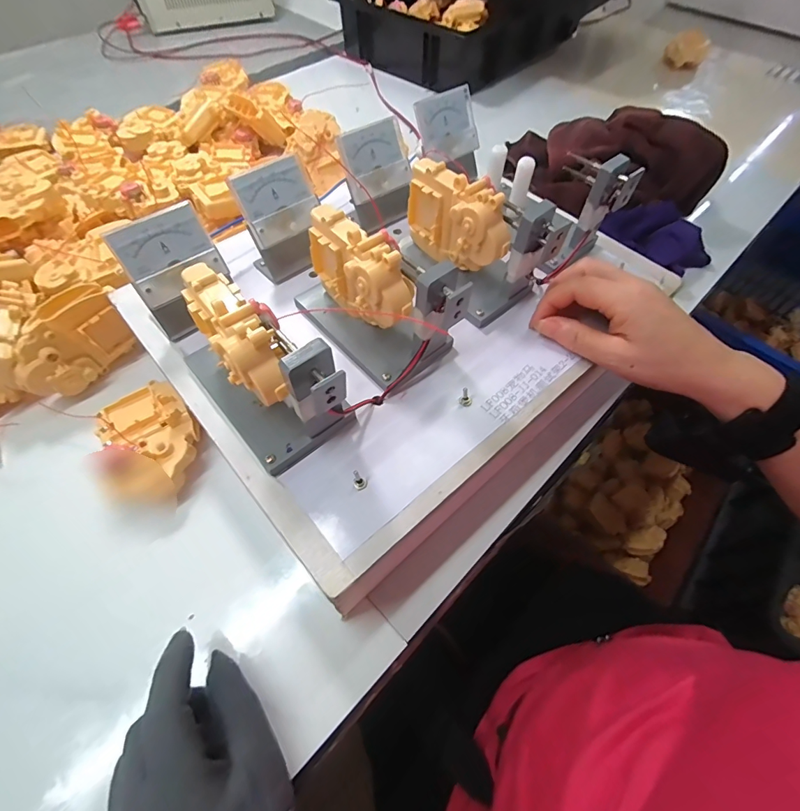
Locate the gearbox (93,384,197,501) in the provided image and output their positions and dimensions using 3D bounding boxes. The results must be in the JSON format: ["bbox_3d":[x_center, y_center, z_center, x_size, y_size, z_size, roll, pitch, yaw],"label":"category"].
[{"bbox_3d":[-0.200,0.031,0.328,0.076,0.033,0.095,-38,66,-22],"label":"gearbox"}]

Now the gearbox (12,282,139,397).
[{"bbox_3d":[-0.282,-0.053,0.355,0.043,0.064,0.091,39,65,21],"label":"gearbox"}]

